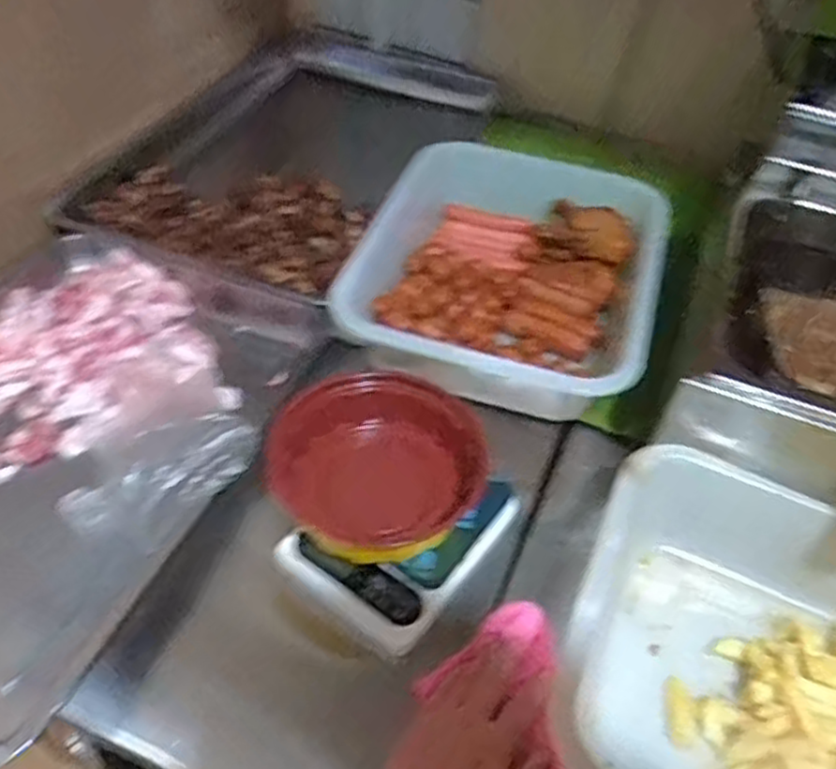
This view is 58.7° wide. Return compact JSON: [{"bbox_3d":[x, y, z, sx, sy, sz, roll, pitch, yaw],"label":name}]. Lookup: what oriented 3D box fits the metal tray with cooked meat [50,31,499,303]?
[{"bbox_3d":[-0.160,-0.325,1.054,0.377,0.071,0.604,18,47,11],"label":"metal tray with cooked meat"}]

